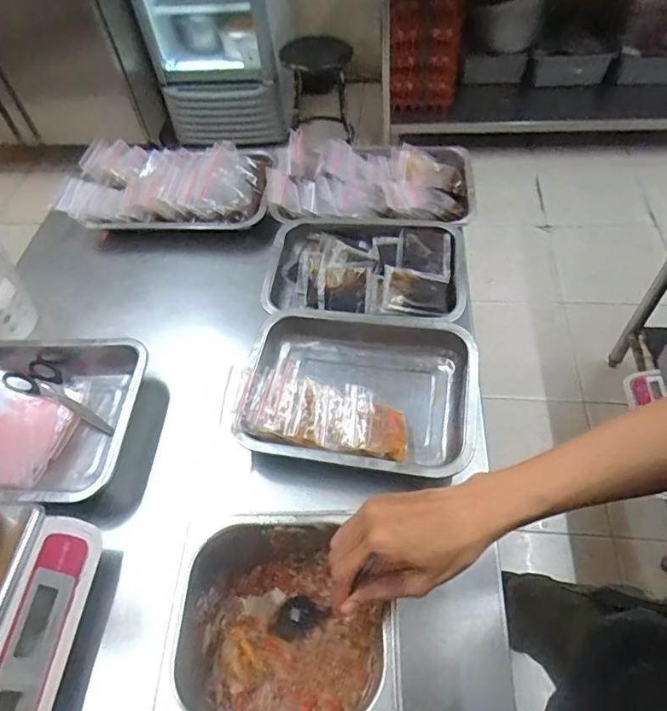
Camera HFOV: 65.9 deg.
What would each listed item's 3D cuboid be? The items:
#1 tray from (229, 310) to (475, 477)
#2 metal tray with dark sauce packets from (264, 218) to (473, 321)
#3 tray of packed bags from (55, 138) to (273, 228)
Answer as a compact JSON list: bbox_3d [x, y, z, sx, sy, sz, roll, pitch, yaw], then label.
[{"bbox_3d":[0.029,0.043,0.589,0.264,0.051,0.188,6,54,10],"label":"tray"},{"bbox_3d":[0.043,-0.114,0.701,0.259,0.047,0.184,2,54,7],"label":"metal tray with dark sauce packets"},{"bbox_3d":[-0.262,-0.275,0.836,0.332,0.064,0.187,0,53,6],"label":"tray of packed bags"}]

